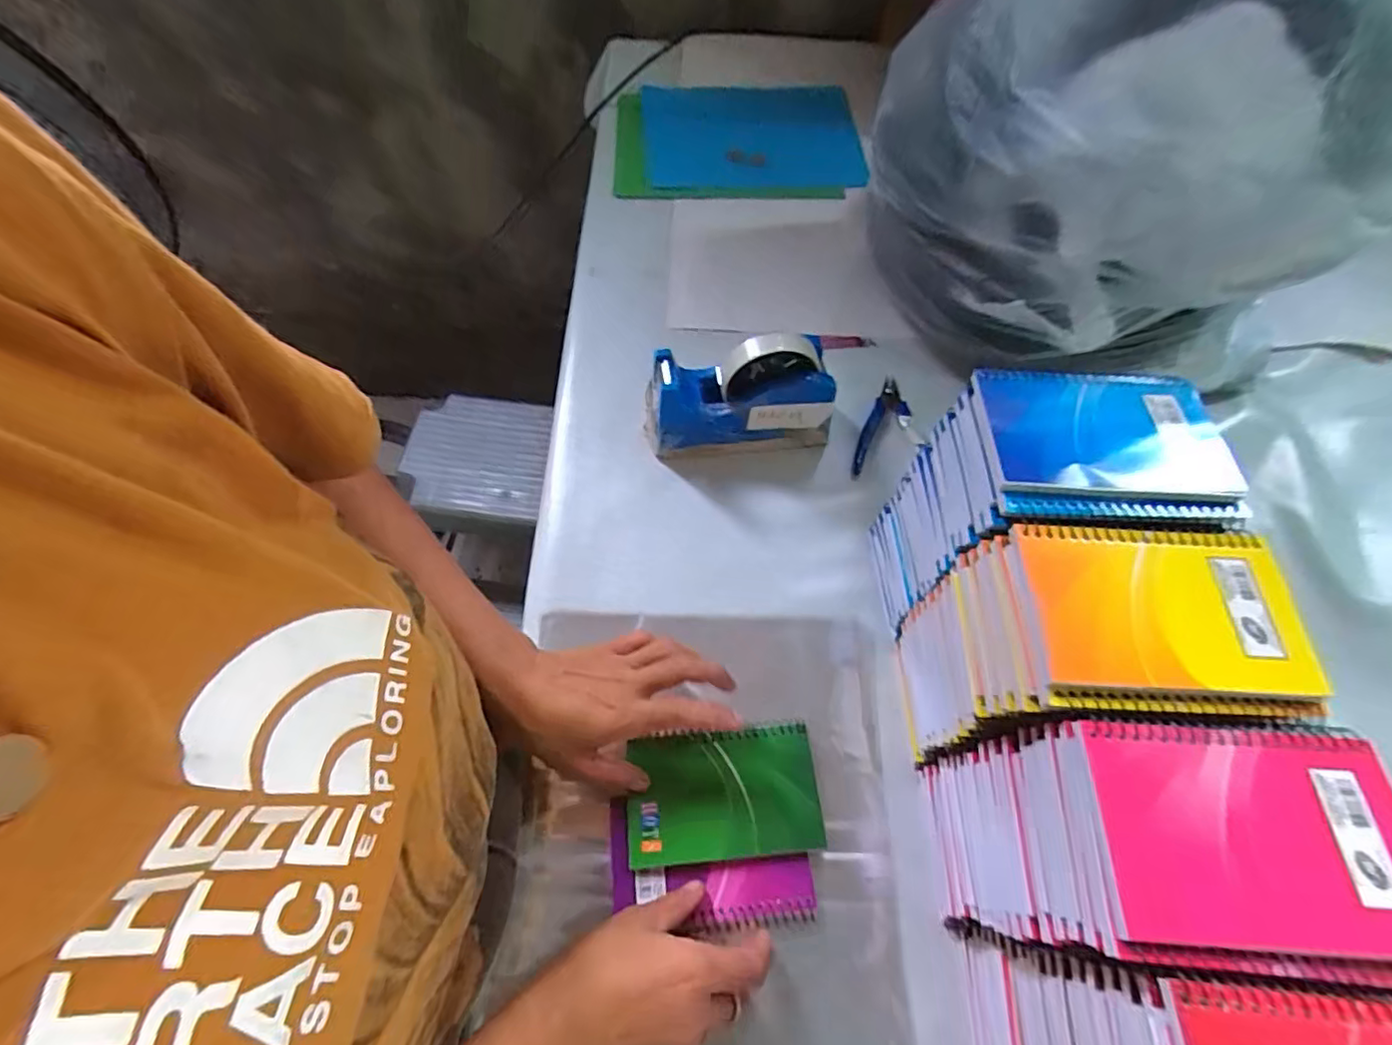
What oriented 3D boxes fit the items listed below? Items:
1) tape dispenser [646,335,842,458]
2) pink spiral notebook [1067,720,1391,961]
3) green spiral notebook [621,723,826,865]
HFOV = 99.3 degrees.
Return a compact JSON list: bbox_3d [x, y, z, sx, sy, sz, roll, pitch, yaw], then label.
[{"bbox_3d":[0.037,-0.109,0.519,0.157,0.110,0.059,-9,63,-5],"label":"tape dispenser"},{"bbox_3d":[0.232,0.129,0.246,0.129,0.009,0.081,2,62,-1],"label":"pink spiral notebook"},{"bbox_3d":[0.019,0.187,0.407,0.127,0.005,0.079,-4,62,-4],"label":"green spiral notebook"}]

